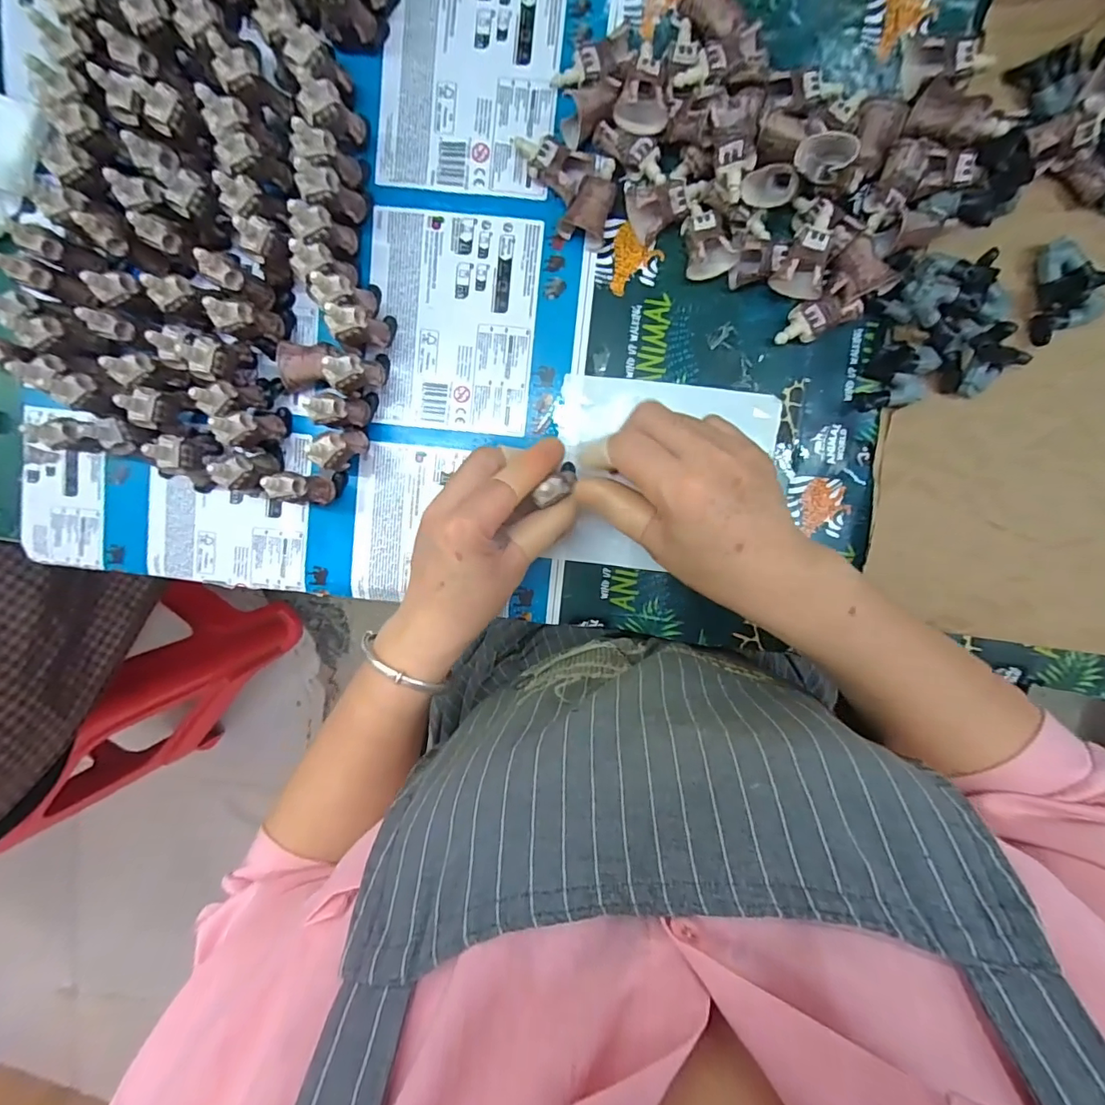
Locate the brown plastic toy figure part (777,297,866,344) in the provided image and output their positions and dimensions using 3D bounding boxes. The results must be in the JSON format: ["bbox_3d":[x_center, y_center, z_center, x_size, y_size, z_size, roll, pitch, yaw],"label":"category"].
[{"bbox_3d":[0.164,-0.145,0.316,0.048,0.017,0.022,-17,97,4],"label":"brown plastic toy figure part"}]

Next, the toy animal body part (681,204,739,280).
[{"bbox_3d":[0.096,-0.192,0.312,0.030,0.020,0.041,-5,98,3],"label":"toy animal body part"}]

